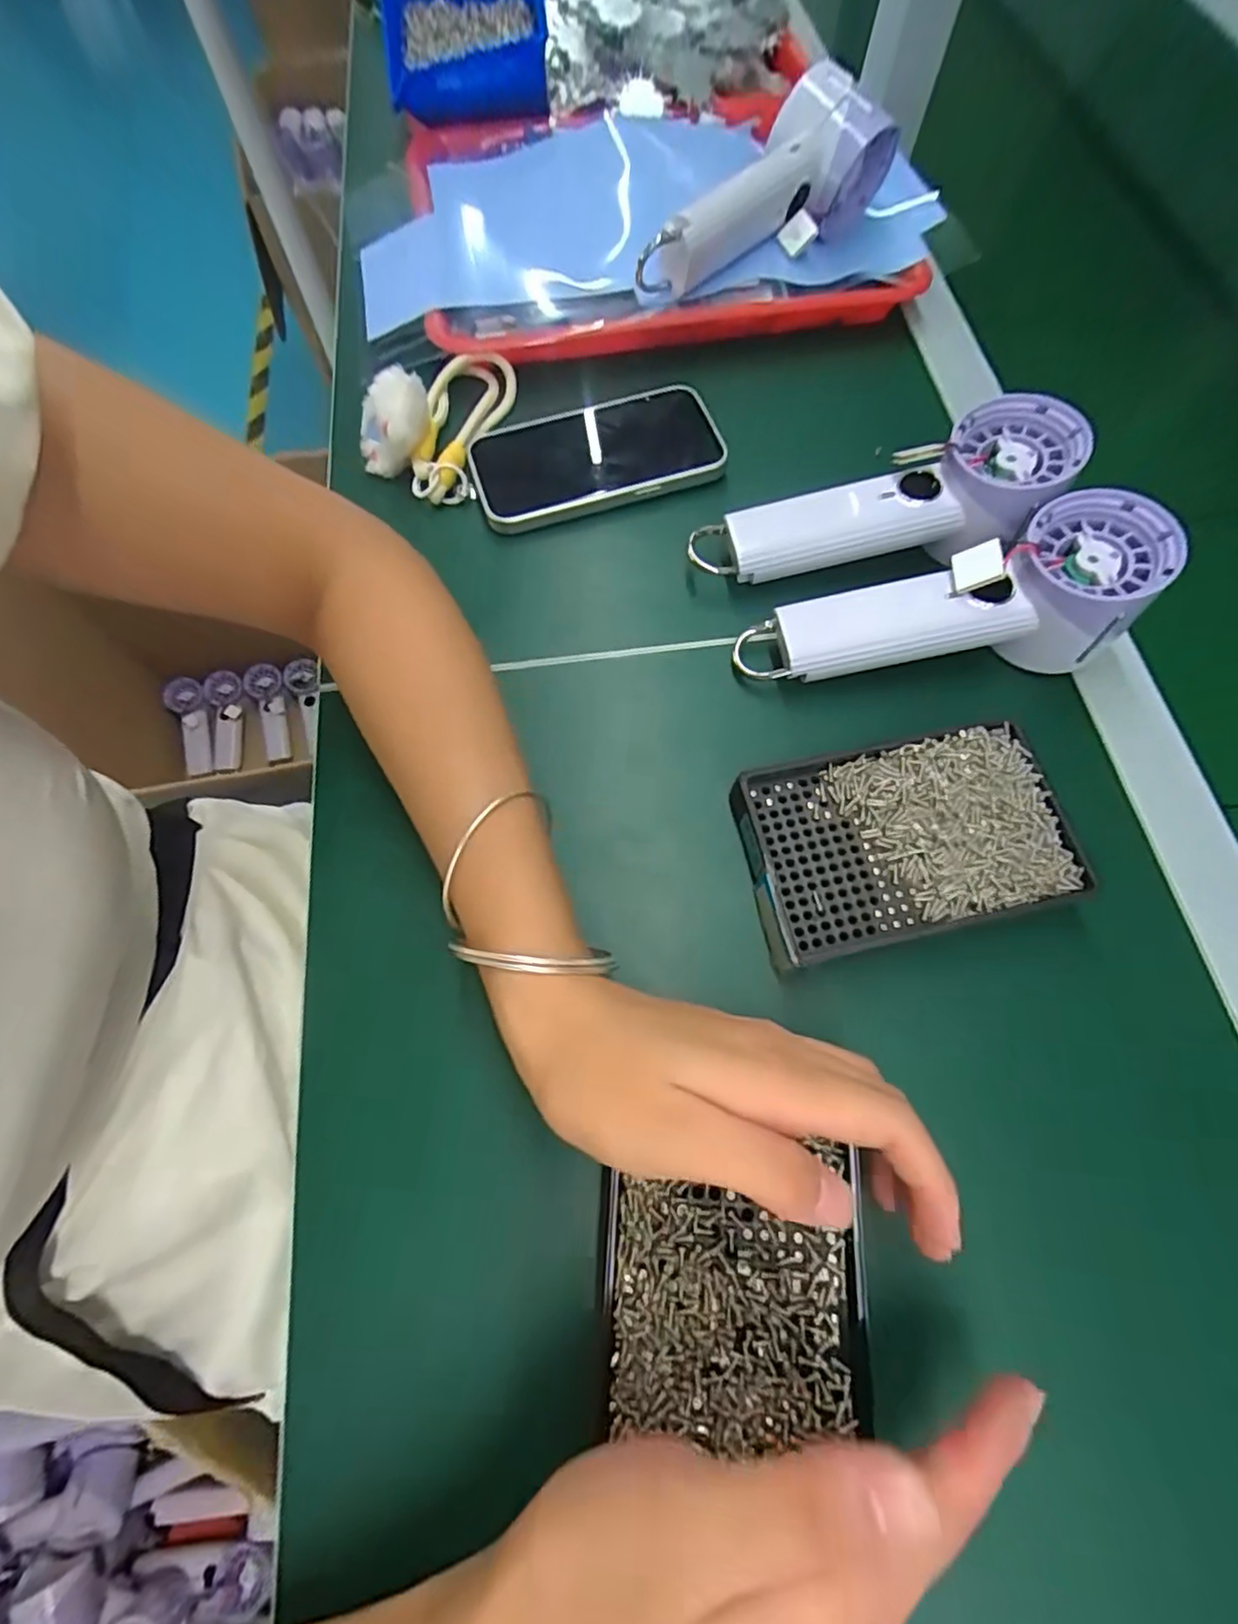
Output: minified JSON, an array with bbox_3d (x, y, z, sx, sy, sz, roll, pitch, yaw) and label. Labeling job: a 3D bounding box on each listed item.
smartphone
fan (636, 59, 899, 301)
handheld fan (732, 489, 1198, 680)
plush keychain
[{"bbox_3d":[-0.015,-0.215,0.379,0.143,0.017,0.071,-20,71,-2],"label":"smartphone"},{"bbox_3d":[0.094,-0.390,0.398,0.189,0.072,0.052,-41,75,-15],"label":"fan"},{"bbox_3d":[0.160,-0.099,0.320,0.197,0.056,0.061,-11,68,11],"label":"handheld fan"},{"bbox_3d":[-0.108,-0.244,0.381,0.068,0.043,0.102,20,69,7],"label":"plush keychain"}]

